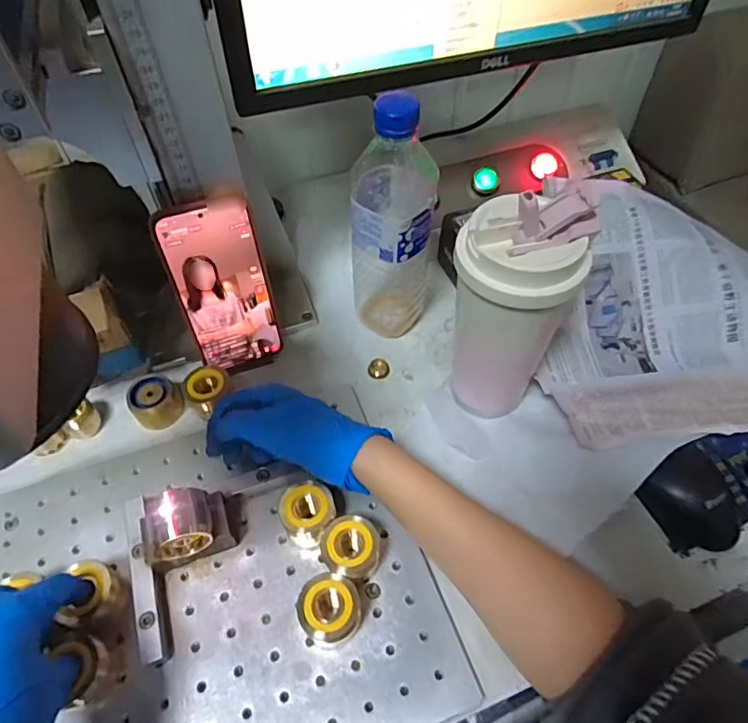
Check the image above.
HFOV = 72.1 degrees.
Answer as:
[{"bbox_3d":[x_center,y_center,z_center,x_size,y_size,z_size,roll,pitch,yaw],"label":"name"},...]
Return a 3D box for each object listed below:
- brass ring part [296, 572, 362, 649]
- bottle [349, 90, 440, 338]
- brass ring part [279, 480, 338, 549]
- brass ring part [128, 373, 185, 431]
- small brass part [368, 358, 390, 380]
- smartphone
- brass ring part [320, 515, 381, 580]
[{"bbox_3d":[-0.030,0.168,0.351,0.040,0.039,0.039,-18,55,-12],"label":"brass ring part"},{"bbox_3d":[0.017,-0.110,0.446,0.071,0.227,0.063,1,53,2],"label":"bottle"},{"bbox_3d":[-0.049,0.115,0.386,0.038,0.041,0.035,0,53,1],"label":"brass ring part"},{"bbox_3d":[-0.193,0.036,0.459,0.042,0.031,0.037,-33,59,-22],"label":"brass ring part"},{"bbox_3d":[0.004,0.006,0.498,0.020,0.008,0.018,-13,54,-9],"label":"small brass part"},{"bbox_3d":[-0.127,-0.060,0.443,0.075,0.159,0.007,-19,44,-15],"label":"smartphone"},{"bbox_3d":[-0.016,0.135,0.372,0.041,0.044,0.038,-11,53,-8],"label":"brass ring part"}]

